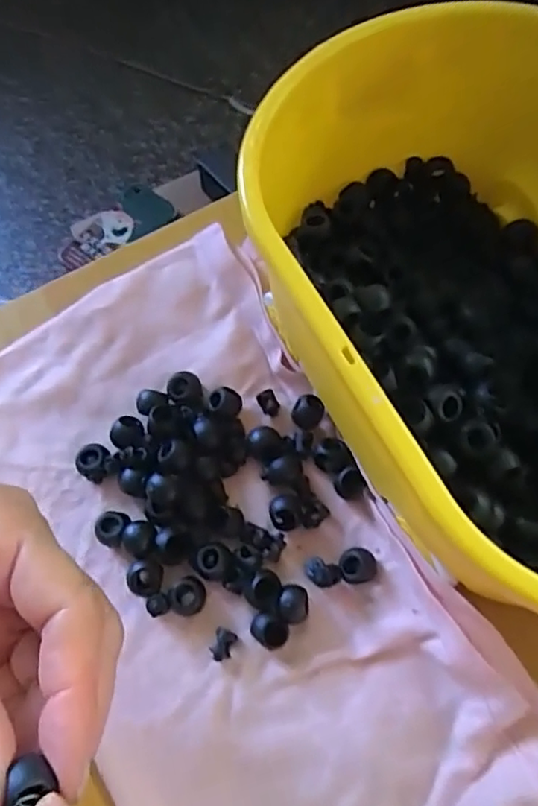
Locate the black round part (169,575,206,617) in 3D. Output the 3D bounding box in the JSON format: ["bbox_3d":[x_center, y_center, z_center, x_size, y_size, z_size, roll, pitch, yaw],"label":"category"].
[{"bbox_3d":[-0.034,0.081,0.247,0.016,0.008,0.014,-41,73,-13],"label":"black round part"}]

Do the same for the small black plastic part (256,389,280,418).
[{"bbox_3d":[0.000,0.001,0.275,0.008,0.007,0.011,-28,70,-9],"label":"small black plastic part"}]

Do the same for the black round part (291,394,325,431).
[{"bbox_3d":[0.018,0.004,0.270,0.014,0.009,0.015,-1,69,2],"label":"black round part"}]

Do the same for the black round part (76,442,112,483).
[{"bbox_3d":[-0.078,0.027,0.268,0.015,0.012,0.015,-1,69,2],"label":"black round part"}]

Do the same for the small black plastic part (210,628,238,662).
[{"bbox_3d":[-0.019,0.100,0.242,0.009,0.006,0.012,19,70,7],"label":"small black plastic part"}]

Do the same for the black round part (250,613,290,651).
[{"bbox_3d":[0.000,0.093,0.240,0.016,0.012,0.012,28,72,12],"label":"black round part"}]

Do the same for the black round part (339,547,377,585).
[{"bbox_3d":[0.038,0.069,0.249,0.016,0.008,0.014,-14,69,-3],"label":"black round part"}]

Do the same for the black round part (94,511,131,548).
[{"bbox_3d":[-0.068,0.055,0.257,0.014,0.011,0.015,-1,69,2],"label":"black round part"}]

